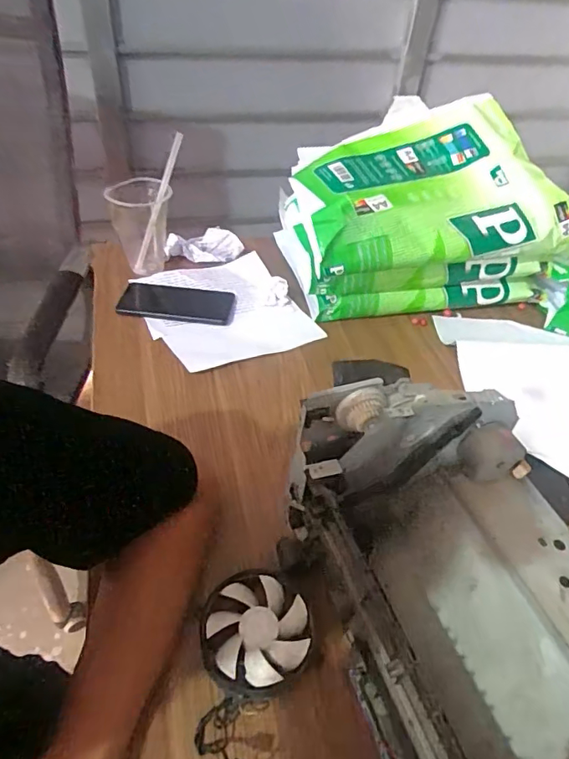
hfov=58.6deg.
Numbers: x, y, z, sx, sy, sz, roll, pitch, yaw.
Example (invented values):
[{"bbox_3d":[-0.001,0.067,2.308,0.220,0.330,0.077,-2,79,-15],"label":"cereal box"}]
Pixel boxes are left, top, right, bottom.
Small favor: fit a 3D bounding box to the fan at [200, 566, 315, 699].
[{"bbox_3d":[-0.023,0.207,0.419,0.088,0.024,0.089,3,45,-3],"label":"fan"}]

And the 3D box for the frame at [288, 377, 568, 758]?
[{"bbox_3d":[0.151,0.156,0.350,0.217,0.150,0.330,-13,48,-19],"label":"frame"}]

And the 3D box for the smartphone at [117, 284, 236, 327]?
[{"bbox_3d":[-0.153,-0.108,0.731,0.162,0.011,0.069,5,45,-2],"label":"smartphone"}]

